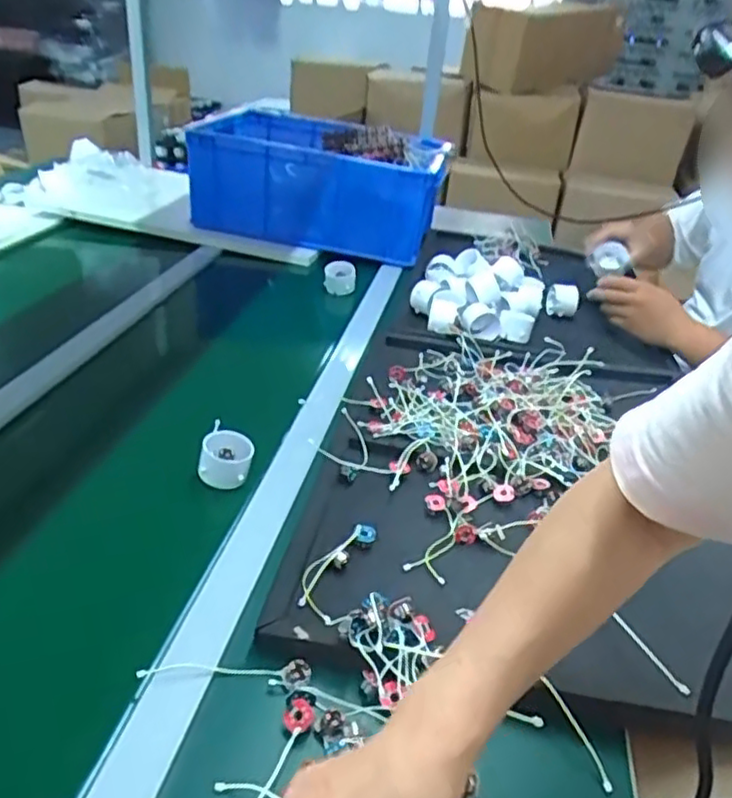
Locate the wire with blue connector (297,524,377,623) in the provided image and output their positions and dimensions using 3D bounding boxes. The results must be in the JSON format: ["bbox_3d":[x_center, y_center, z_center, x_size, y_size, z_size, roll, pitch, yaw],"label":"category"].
[{"bbox_3d":[-0.027,0.137,0.563,0.042,0.017,0.104,15,32,14],"label":"wire with blue connector"}]

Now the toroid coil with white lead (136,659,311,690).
[{"bbox_3d":[-0.099,0.195,0.477,0.118,0.015,0.018,5,31,-3],"label":"toroid coil with white lead"}]

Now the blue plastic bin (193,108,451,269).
[{"bbox_3d":[-0.083,-0.436,1.333,0.462,0.181,0.312,14,32,12],"label":"blue plastic bin"}]

